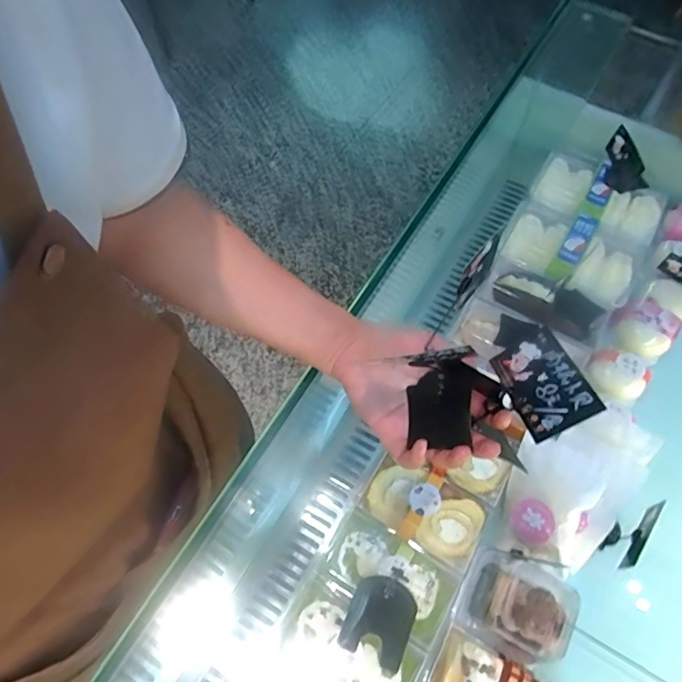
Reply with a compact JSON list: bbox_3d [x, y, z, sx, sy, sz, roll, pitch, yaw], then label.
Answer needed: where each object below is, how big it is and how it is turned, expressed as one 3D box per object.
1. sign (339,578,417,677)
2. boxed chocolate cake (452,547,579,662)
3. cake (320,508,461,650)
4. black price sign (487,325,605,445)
[{"bbox_3d":[0.044,0.307,0.562,0.072,0.014,0.082,33,66,-2],"label":"sign"},{"bbox_3d":[0.194,0.296,0.576,0.106,0.085,0.097,27,66,13],"label":"boxed chocolate cake"},{"bbox_3d":[0.056,0.269,0.592,0.151,0.038,0.085,31,66,15],"label":"cake"},{"bbox_3d":[0.153,0.031,0.394,0.052,0.009,0.084,-34,42,16],"label":"black price sign"}]

